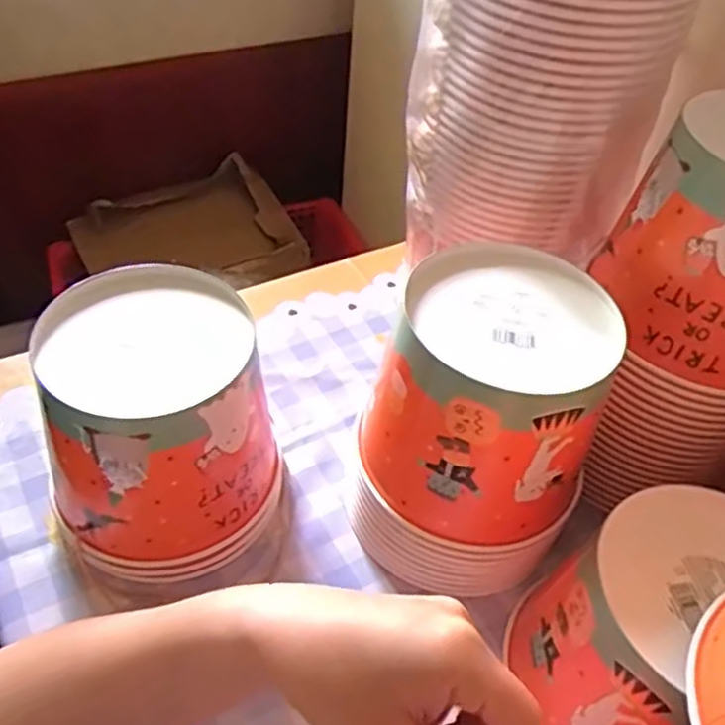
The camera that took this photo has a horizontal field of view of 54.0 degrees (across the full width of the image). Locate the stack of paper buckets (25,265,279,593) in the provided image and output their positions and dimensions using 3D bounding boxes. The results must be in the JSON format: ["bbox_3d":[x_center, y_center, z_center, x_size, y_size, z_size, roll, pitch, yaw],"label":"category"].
[{"bbox_3d":[-0.131,0.044,0.478,0.139,0.158,0.137,-8,48,-13],"label":"stack of paper buckets"}]

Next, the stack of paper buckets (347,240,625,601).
[{"bbox_3d":[0.078,0.047,0.481,0.141,0.193,0.137,16,47,9],"label":"stack of paper buckets"}]

